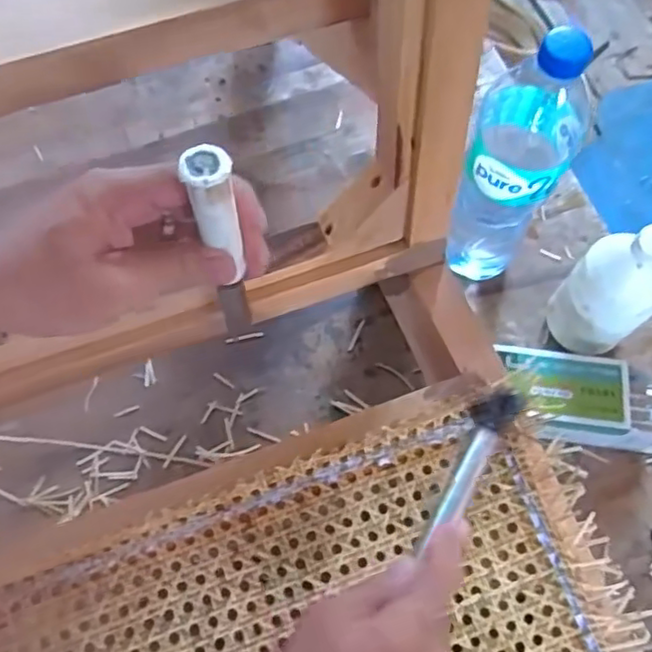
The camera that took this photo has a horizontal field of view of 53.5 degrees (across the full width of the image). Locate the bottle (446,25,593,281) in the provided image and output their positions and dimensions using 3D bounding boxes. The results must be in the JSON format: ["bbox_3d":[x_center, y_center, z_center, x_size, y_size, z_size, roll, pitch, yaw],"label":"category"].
[{"bbox_3d":[0.153,-0.127,0.532,0.073,0.264,0.075,22,72,10],"label":"bottle"}]

